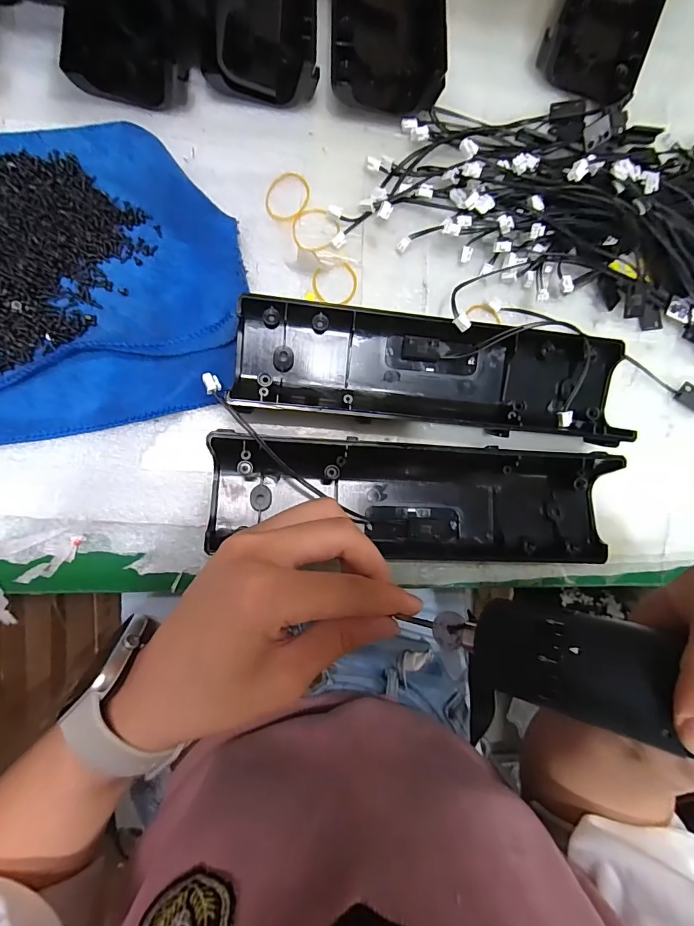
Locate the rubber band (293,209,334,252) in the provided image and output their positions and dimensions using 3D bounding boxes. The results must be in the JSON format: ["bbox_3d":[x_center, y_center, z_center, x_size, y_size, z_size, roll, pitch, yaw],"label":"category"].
[{"bbox_3d":[-0.020,-0.151,0.282,0.030,0.007,0.030,5,87,-7],"label":"rubber band"}]

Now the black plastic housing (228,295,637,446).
[{"bbox_3d":[0.055,-0.059,0.276,0.242,0.025,0.069,5,87,-7],"label":"black plastic housing"}]

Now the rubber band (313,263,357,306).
[{"bbox_3d":[-0.007,-0.116,0.283,0.030,0.004,0.025,-16,90,-8],"label":"rubber band"}]

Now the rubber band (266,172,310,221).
[{"bbox_3d":[-0.038,-0.170,0.279,0.024,0.004,0.034,29,85,-18],"label":"rubber band"}]

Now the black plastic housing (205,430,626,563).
[{"bbox_3d":[0.043,0.023,0.268,0.251,0.034,0.073,3,88,-8],"label":"black plastic housing"}]

